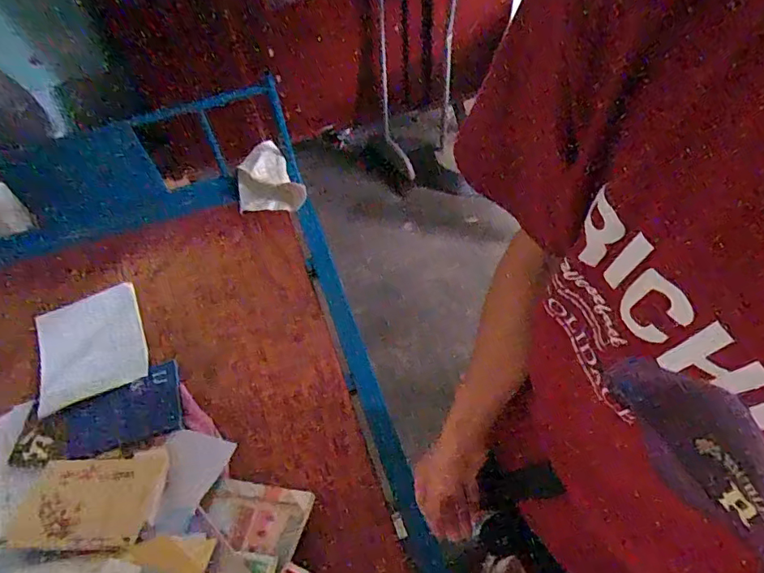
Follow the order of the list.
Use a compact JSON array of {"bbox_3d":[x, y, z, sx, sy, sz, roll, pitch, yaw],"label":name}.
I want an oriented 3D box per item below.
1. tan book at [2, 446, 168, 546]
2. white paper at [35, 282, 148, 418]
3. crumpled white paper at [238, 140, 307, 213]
[{"bbox_3d":[-0.483,0.347,0.833,0.211,0.010,0.164,2,40,-7],"label":"tan book"},{"bbox_3d":[-0.601,0.119,1.039,0.190,0.021,0.250,-15,60,-16],"label":"white paper"},{"bbox_3d":[-0.265,-0.261,1.197,0.151,0.161,0.025,-3,10,-9],"label":"crumpled white paper"}]

